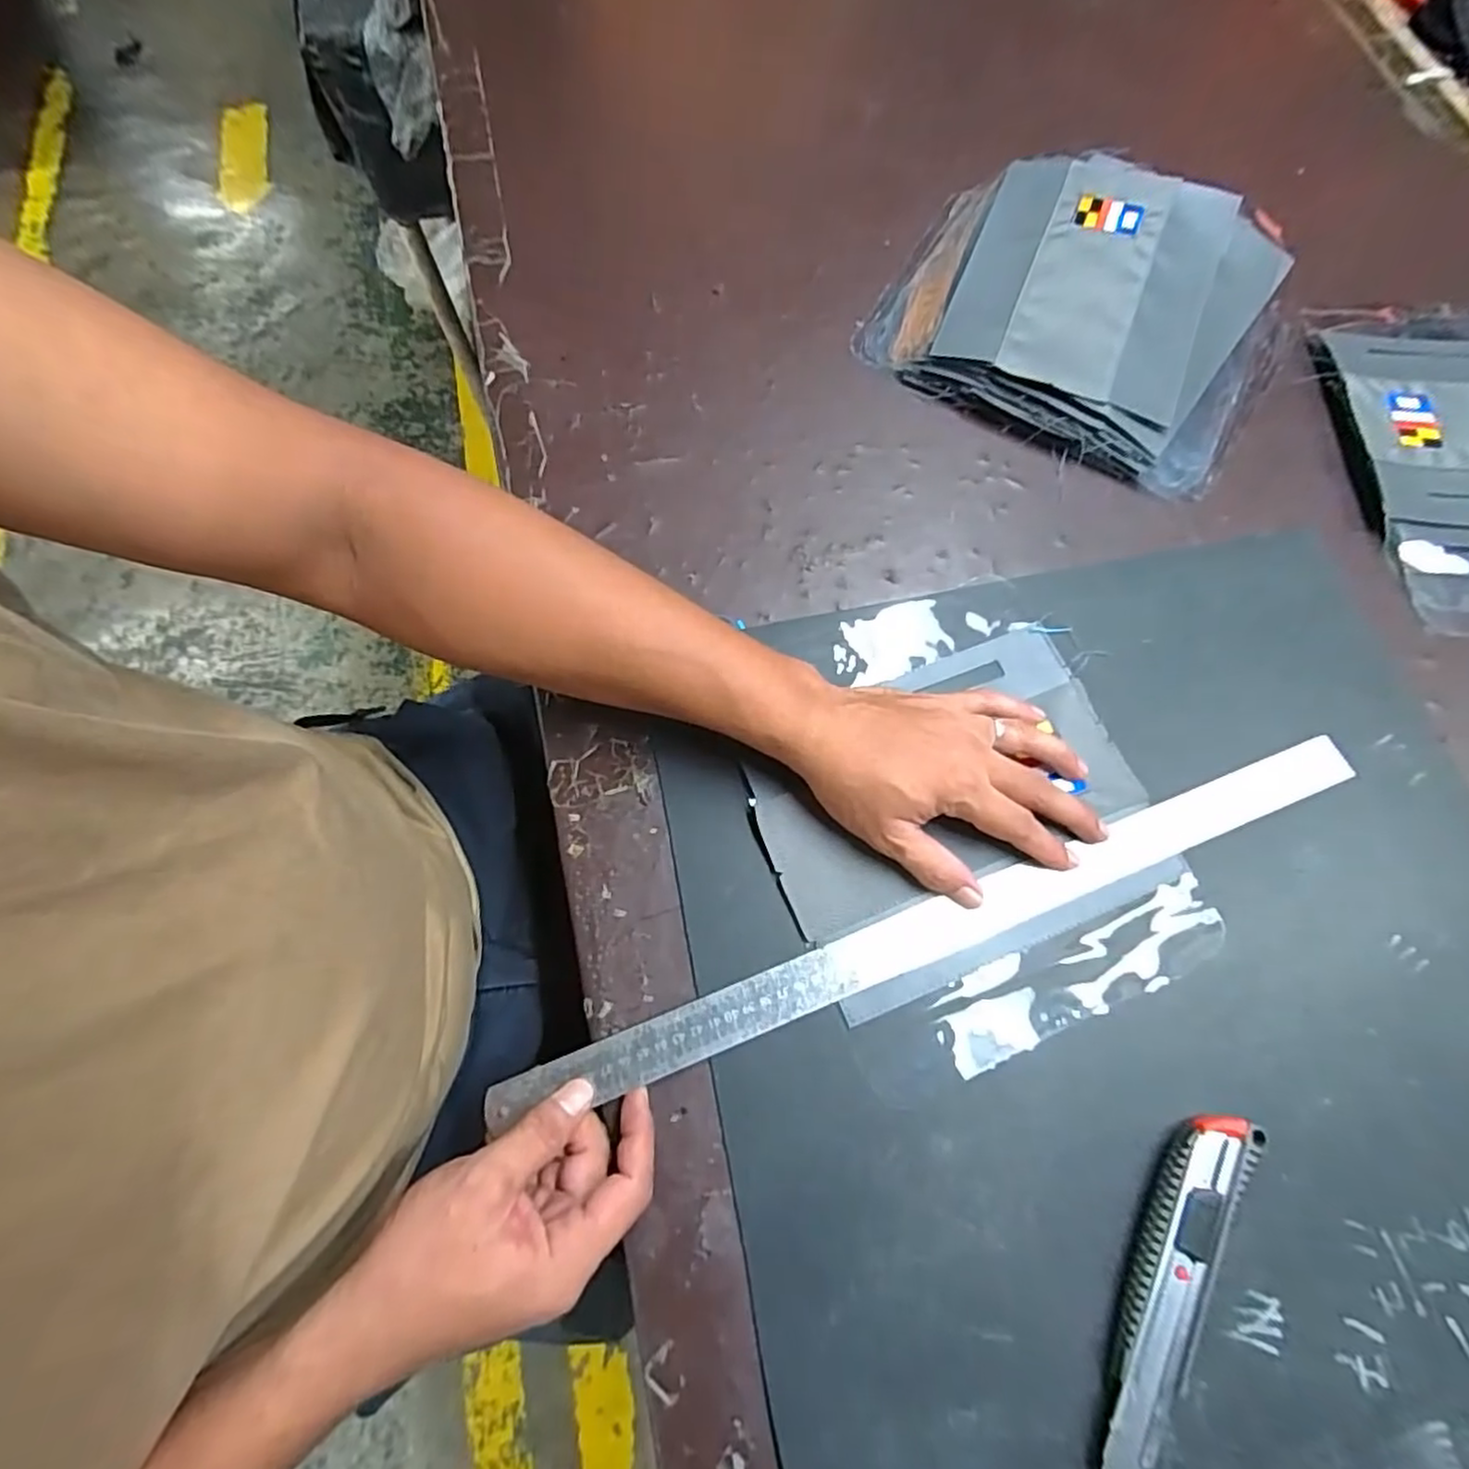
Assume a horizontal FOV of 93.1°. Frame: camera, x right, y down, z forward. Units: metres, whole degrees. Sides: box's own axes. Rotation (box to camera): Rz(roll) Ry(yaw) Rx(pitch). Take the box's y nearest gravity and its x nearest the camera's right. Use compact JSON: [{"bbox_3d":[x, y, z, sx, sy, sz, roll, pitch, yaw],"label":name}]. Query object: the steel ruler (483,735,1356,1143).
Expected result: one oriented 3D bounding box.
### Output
[{"bbox_3d":[0.121,0.106,0.388,0.518,0.004,0.032,-19,71,-8],"label":"steel ruler"}]

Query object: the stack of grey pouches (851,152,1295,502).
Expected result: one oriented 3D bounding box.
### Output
[{"bbox_3d":[0.266,-0.329,0.526,0.281,0.042,0.251,28,73,10],"label":"stack of grey pouches"}]

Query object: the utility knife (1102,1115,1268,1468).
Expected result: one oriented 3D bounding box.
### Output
[{"bbox_3d":[0.204,0.256,0.324,0.033,0.019,0.161,30,73,10],"label":"utility knife"}]

